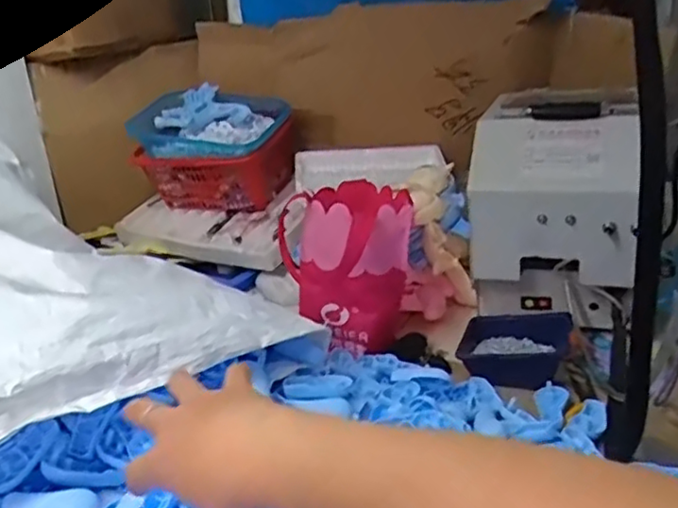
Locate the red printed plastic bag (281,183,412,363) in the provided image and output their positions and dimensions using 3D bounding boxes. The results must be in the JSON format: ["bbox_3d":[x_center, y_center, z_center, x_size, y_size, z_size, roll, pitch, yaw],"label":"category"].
[{"bbox_3d":[0.016,0.015,0.841,0.155,0.180,0.134,-4,21,2],"label":"red printed plastic bag"}]

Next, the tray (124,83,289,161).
[{"bbox_3d":[-0.228,-0.236,1.181,0.276,0.057,0.184,13,50,22],"label":"tray"}]

